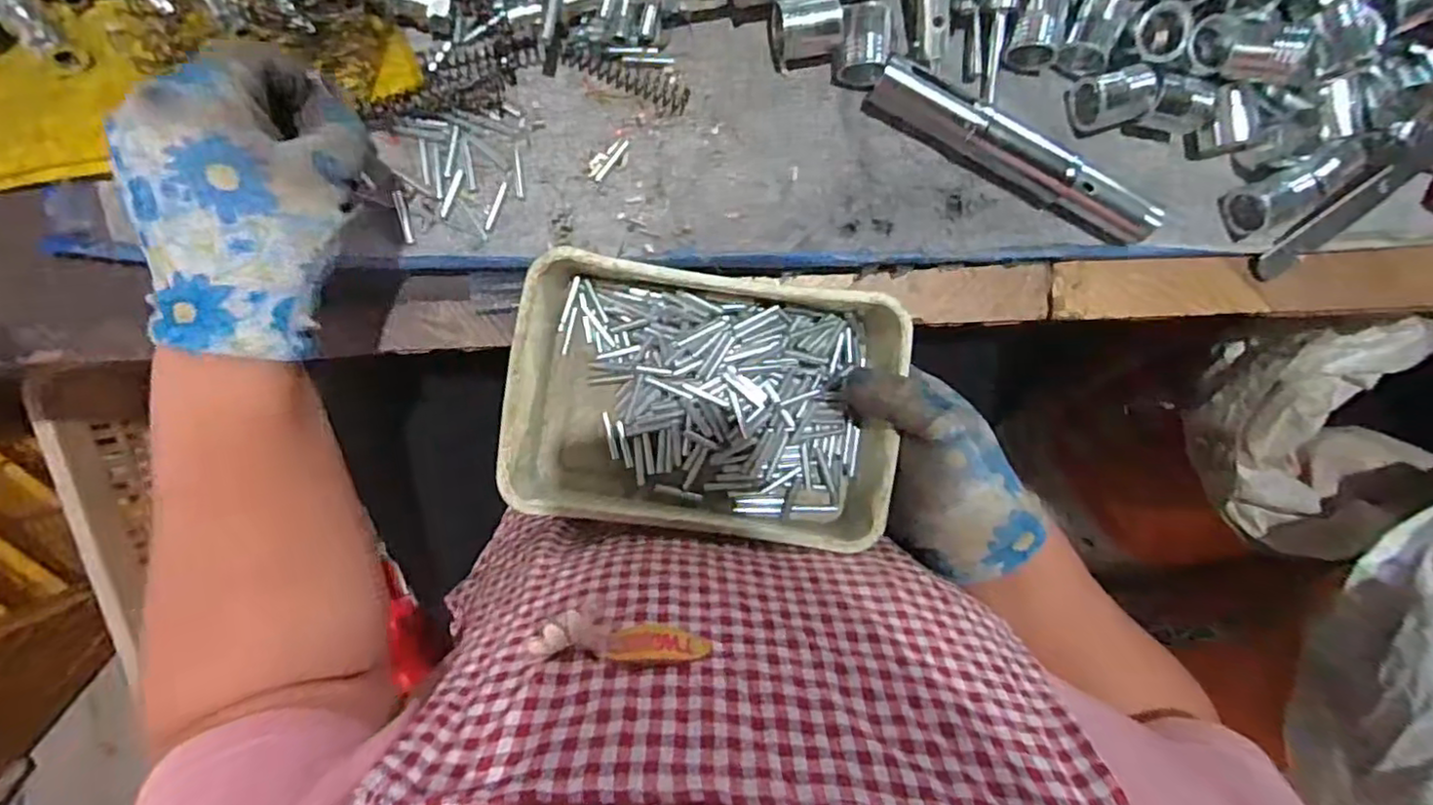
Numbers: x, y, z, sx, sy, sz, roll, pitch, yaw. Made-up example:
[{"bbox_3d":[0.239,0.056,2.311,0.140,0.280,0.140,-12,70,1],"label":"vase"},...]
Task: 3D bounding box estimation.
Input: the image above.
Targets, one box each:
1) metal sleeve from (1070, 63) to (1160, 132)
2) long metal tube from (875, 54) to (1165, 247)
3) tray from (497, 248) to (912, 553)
[{"bbox_3d":[0.230,-0.177,0.377,0.034,0.030,0.030,-14,96,-4],"label":"metal sleeve"},{"bbox_3d":[0.173,-0.142,0.372,0.179,0.025,0.026,25,92,-7],"label":"long metal tube"},{"bbox_3d":[-0.005,-0.001,0.353,0.199,0.048,0.134,9,94,-6],"label":"tray"}]

